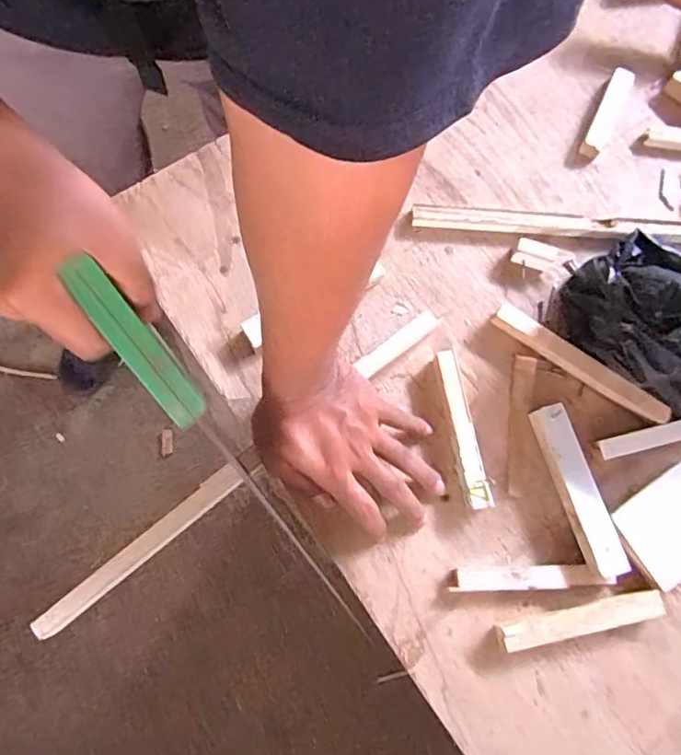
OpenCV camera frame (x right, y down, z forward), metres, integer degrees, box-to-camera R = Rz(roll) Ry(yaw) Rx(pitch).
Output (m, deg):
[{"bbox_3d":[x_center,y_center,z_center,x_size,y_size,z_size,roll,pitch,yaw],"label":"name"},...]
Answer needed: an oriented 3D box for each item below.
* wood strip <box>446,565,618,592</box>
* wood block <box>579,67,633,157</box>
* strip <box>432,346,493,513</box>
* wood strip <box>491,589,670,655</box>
[{"bbox_3d":[0.166,0.173,0.485,0.138,0.010,0.019,-2,61,2],"label":"wood strip"},{"bbox_3d":[0.283,-0.281,0.595,0.023,0.012,0.108,27,76,2],"label":"wood block"},{"bbox_3d":[0.109,0.046,0.508,0.020,0.022,0.142,-11,78,-7],"label":"strip"},{"bbox_3d":[0.203,0.205,0.474,0.142,0.014,0.022,-12,78,-7],"label":"wood strip"}]

